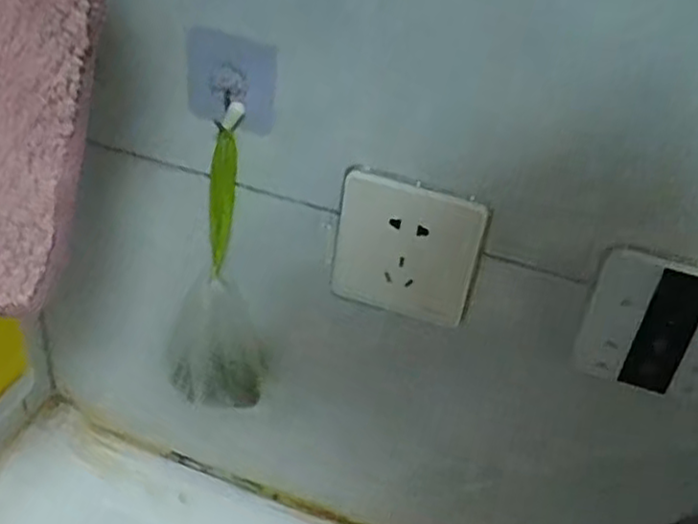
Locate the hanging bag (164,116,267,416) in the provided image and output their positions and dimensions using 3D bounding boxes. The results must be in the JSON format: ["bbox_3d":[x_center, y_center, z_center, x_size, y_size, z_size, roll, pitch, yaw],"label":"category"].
[{"bbox_3d":[-0.095,0.014,0.505,0.072,0.232,0.021,12,36,6],"label":"hanging bag"}]

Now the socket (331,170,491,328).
[{"bbox_3d":[0.035,-0.006,0.447,0.088,0.095,0.013,14,36,9],"label":"socket"}]

